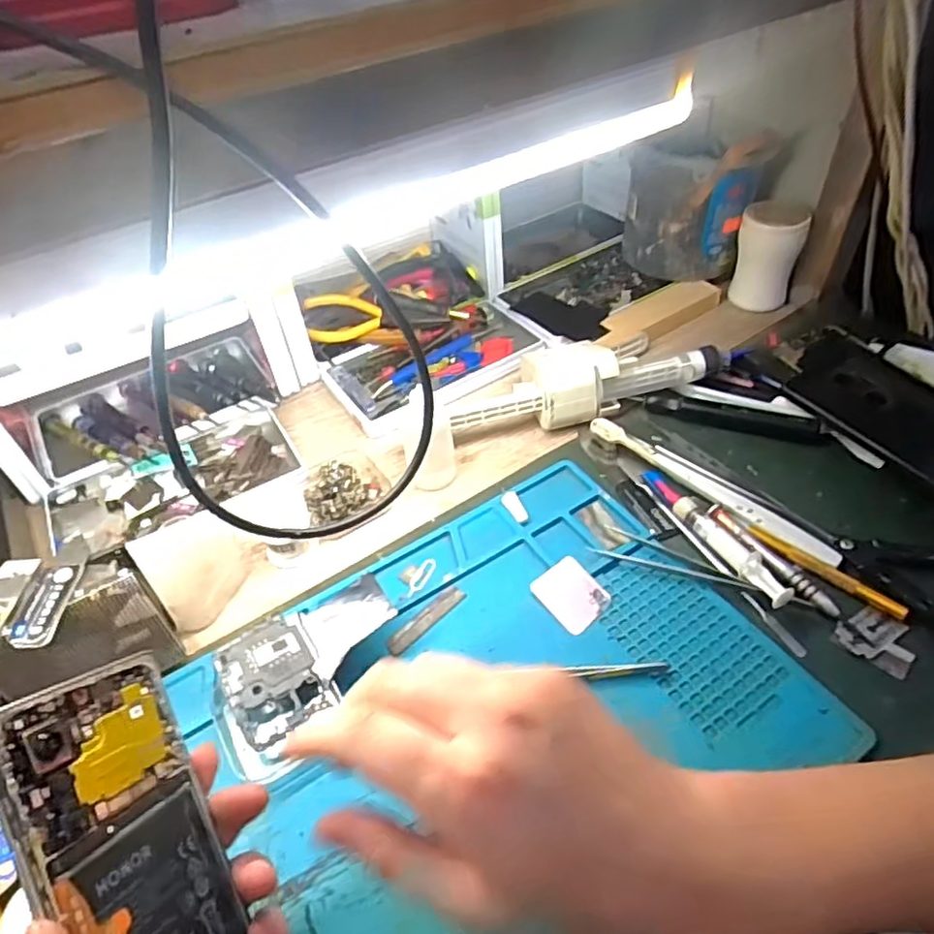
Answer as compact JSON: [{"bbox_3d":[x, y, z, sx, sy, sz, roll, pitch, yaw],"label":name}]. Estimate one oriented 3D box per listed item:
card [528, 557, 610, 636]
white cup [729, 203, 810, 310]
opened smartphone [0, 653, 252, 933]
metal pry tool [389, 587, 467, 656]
[{"bbox_3d":[0.064,0.077,0.397,0.037,0.004,0.043,-33,58,-23],"label":"card"},{"bbox_3d":[0.268,-0.193,0.584,0.052,0.075,0.058,4,47,9],"label":"white cup"},{"bbox_3d":[-0.107,0.148,0.226,0.004,0.069,0.158,-26,86,15],"label":"opened smartphone"},{"bbox_3d":[-0.025,0.094,0.397,0.056,0.004,0.012,-36,53,-26],"label":"metal pry tool"}]

